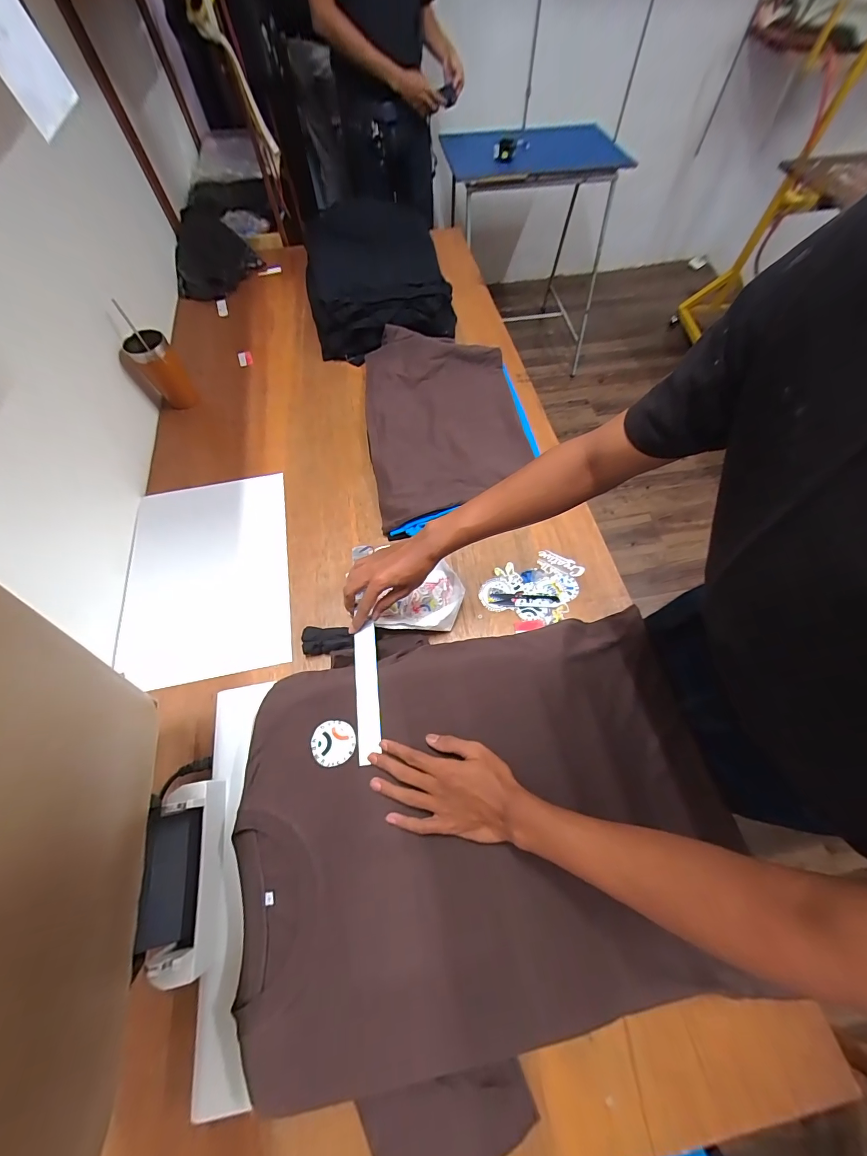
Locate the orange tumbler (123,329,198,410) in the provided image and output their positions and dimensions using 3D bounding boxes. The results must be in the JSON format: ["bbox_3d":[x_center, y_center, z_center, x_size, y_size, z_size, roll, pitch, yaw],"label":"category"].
[{"bbox_3d":[-0.607,-0.470,0.871,0.080,0.154,0.076,0,64,1],"label":"orange tumbler"}]

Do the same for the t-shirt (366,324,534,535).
[{"bbox_3d":[0.023,-0.369,0.863,0.341,0.043,0.529,-9,65,-8],"label":"t-shirt"}]

